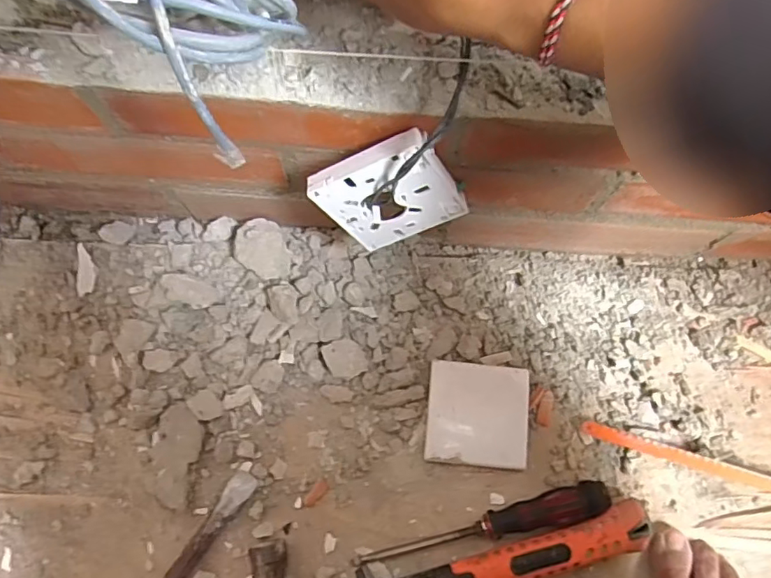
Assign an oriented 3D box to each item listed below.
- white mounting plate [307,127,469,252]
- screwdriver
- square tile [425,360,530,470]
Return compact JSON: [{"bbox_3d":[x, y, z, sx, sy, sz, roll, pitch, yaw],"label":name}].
[{"bbox_3d":[0.004,-0.065,0.387,0.087,0.088,0.014,-22,54,21],"label":"white mounting plate"},{"bbox_3d":[0.079,0.195,0.439,0.205,0.025,0.029,-15,75,-5],"label":"screwdriver"},{"bbox_3d":[0.080,0.107,0.468,0.085,0.014,0.083,5,74,1],"label":"square tile"}]

